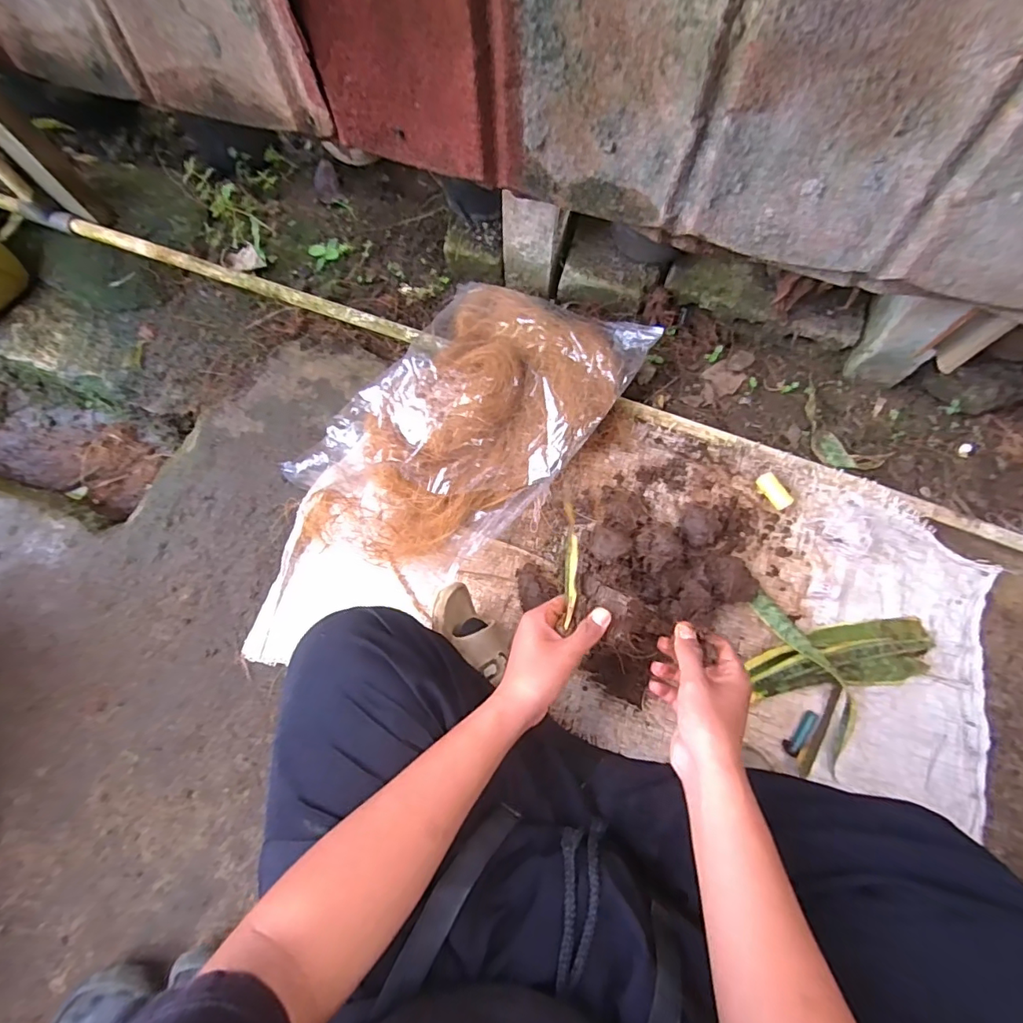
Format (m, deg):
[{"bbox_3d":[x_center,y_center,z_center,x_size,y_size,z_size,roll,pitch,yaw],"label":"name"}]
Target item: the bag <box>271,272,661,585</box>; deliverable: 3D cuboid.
[{"bbox_3d":[-0.048,-0.129,0.674,0.284,0.117,0.483,33,79,10],"label":"bag"}]

